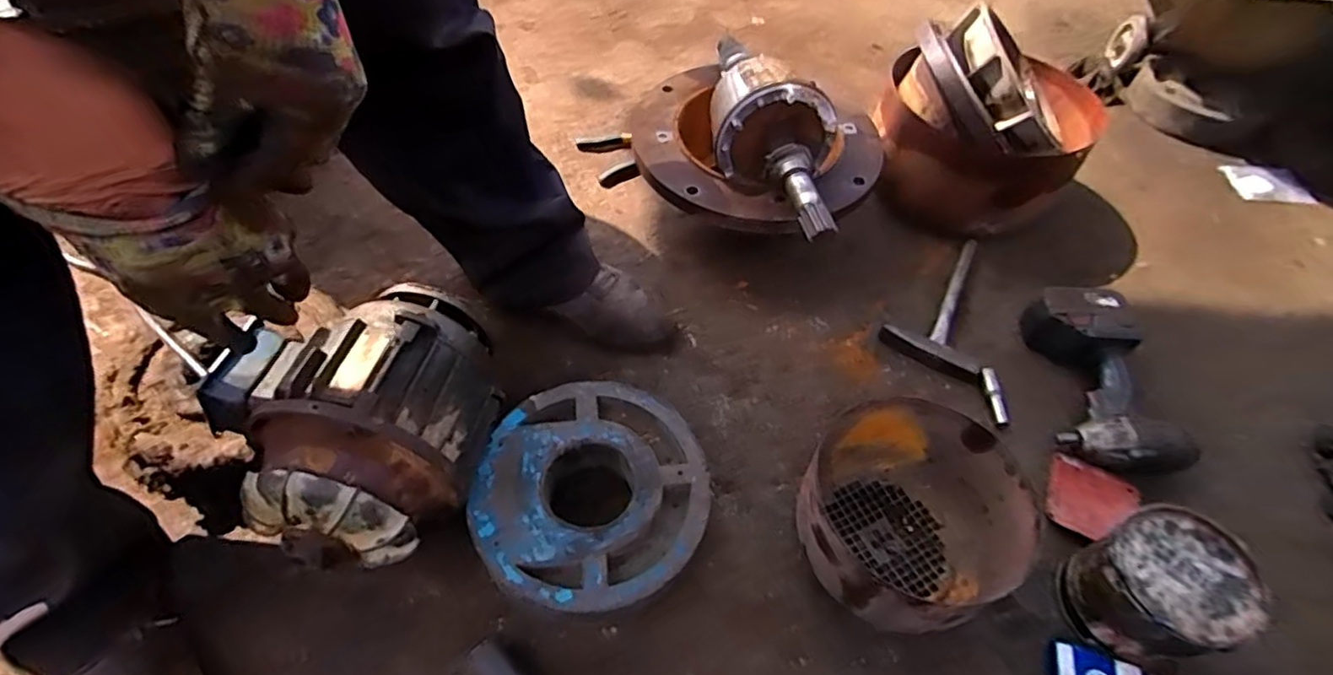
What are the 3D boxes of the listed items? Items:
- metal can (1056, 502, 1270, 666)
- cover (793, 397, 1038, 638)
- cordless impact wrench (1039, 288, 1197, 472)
[{"bbox_3d":[0.462,0.237,0.578,0.123,0.101,0.113,2,55,-3],"label":"metal can"},{"bbox_3d":[0.240,0.183,0.625,0.197,0.120,0.216,2,55,-3],"label":"cover"},{"bbox_3d":[0.546,0.045,0.761,0.130,0.067,0.239,9,55,2],"label":"cordless impact wrench"}]

